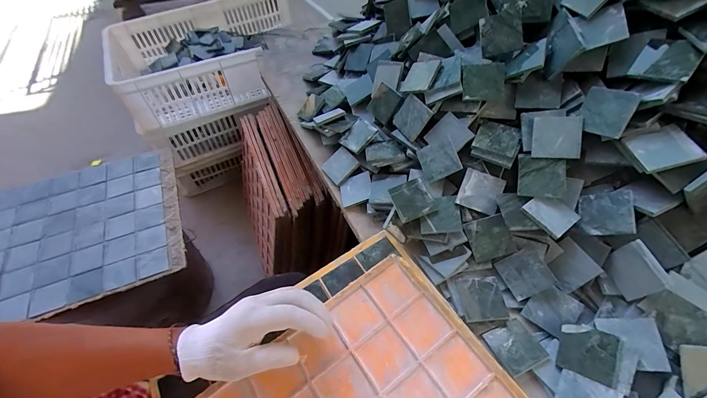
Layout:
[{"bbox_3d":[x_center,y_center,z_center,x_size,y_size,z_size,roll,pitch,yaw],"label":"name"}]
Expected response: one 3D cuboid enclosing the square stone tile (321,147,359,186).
[{"bbox_3d":[-0.021,-0.051,0.495,0.049,0.005,0.048,-45,63,9],"label":"square stone tile"}]

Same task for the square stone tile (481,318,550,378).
[{"bbox_3d":[0.178,0.161,0.350,0.049,0.004,0.049,-22,46,-10],"label":"square stone tile"}]

